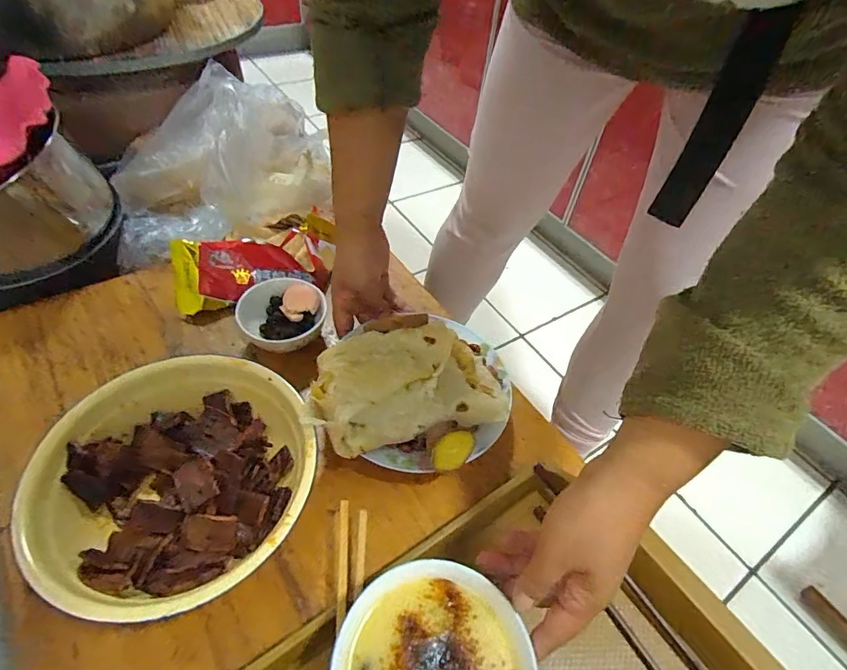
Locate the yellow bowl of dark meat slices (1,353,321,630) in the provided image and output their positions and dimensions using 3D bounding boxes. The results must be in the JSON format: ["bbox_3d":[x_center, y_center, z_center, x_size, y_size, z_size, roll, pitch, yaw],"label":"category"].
[{"bbox_3d":[-0.202,0.116,0.402,0.216,0.072,0.224,3,49,-3],"label":"yellow bowl of dark meat slices"}]

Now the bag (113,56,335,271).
[{"bbox_3d":[-0.302,-0.269,0.686,0.314,0.135,0.339,-11,51,-15],"label":"bag"}]

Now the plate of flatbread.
[{"bbox_3d":[-0.009,0.045,0.459,0.187,0.063,0.159,7,49,1],"label":"plate of flatbread"}]

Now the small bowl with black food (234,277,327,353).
[{"bbox_3d":[-0.163,-0.019,0.538,0.100,0.051,0.078,20,50,12],"label":"small bowl with black food"}]

